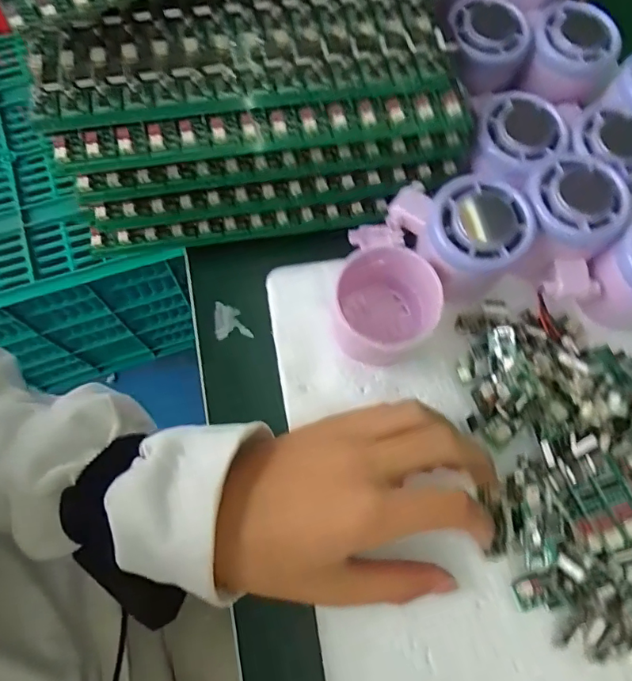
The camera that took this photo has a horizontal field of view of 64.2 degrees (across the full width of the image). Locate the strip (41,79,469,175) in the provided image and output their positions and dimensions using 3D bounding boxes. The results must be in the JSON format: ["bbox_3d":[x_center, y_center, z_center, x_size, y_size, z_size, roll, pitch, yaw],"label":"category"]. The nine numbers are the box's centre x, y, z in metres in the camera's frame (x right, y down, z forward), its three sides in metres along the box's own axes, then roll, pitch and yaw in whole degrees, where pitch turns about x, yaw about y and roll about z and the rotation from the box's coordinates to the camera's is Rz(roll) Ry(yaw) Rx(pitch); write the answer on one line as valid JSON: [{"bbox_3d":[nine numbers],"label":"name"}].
[{"bbox_3d":[-0.027,-0.114,0.265,0.213,0.015,0.025,-9,73,-5],"label":"strip"}]

